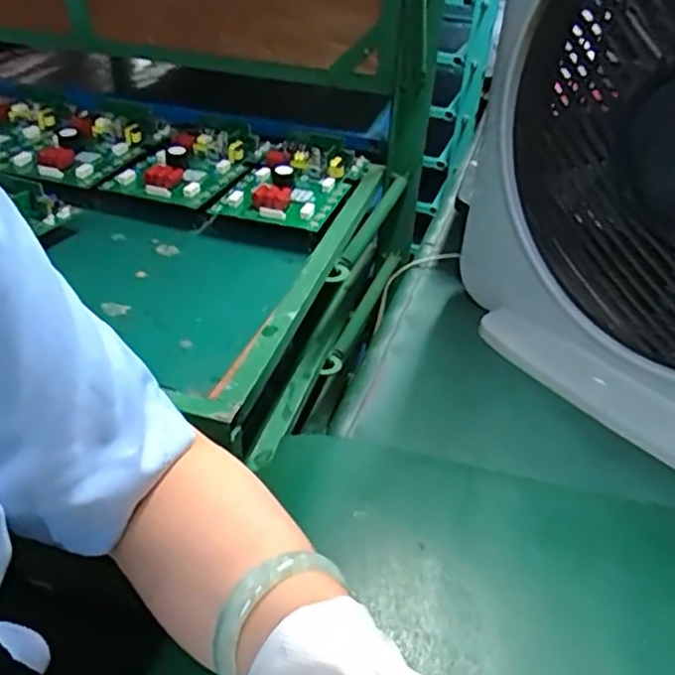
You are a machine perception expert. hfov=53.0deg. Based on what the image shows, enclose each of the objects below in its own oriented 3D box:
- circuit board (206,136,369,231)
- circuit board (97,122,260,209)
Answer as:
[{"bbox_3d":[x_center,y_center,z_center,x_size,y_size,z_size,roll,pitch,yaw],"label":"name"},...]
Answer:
[{"bbox_3d":[-0.053,-0.188,0.786,0.130,0.046,0.199,11,40,12],"label":"circuit board"},{"bbox_3d":[-0.178,-0.214,0.818,0.137,0.041,0.200,10,35,7],"label":"circuit board"}]

